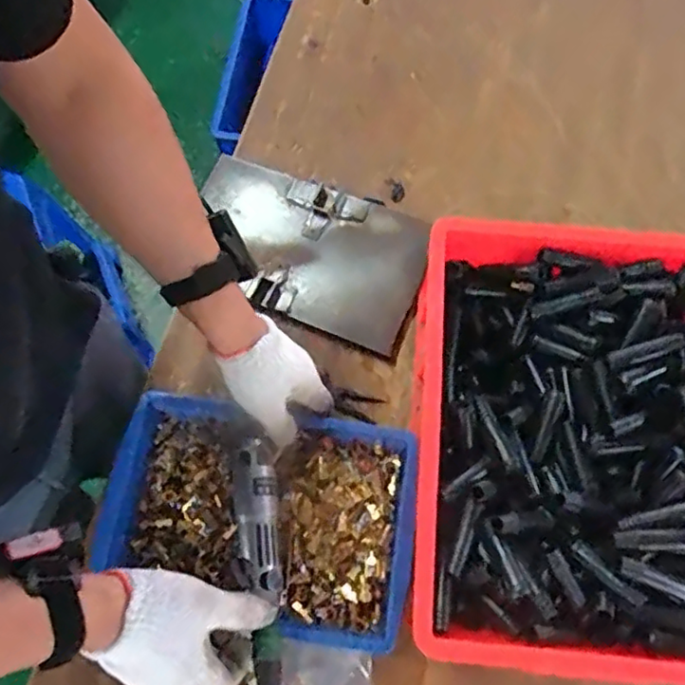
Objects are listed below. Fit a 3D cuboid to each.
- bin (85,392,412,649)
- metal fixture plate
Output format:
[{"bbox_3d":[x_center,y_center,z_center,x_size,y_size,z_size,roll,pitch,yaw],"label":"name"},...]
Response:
[{"bbox_3d":[-0.084,0.175,0.637,0.299,0.069,0.209,10,71,1],"label":"bin"},{"bbox_3d":[-0.046,-0.115,0.775,0.289,0.027,0.187,17,71,3],"label":"metal fixture plate"}]

